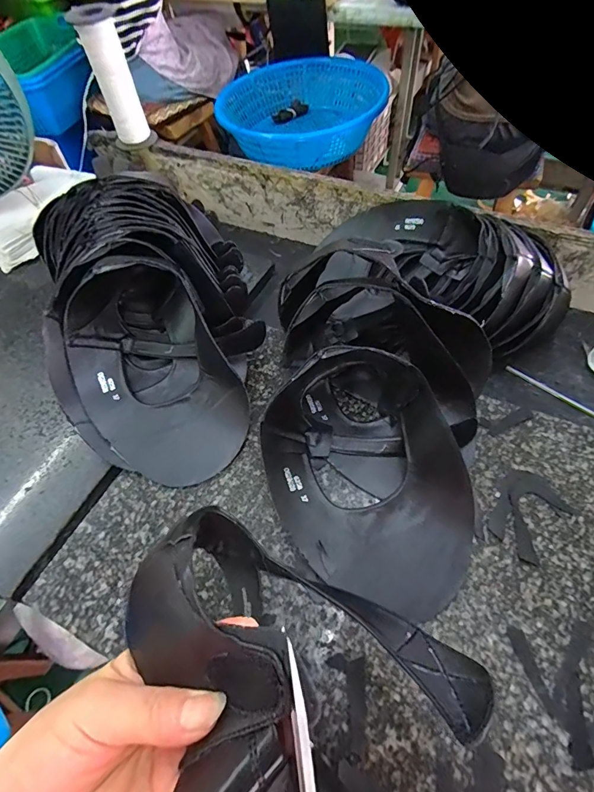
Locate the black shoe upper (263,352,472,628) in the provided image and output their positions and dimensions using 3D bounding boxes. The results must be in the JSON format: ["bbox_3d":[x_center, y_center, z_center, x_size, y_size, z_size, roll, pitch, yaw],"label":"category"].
[{"bbox_3d":[0.055,0.056,0.340,0.150,0.079,0.231,-22,57,-11],"label":"black shoe upper"}]

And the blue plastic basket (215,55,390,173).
[{"bbox_3d":[0.043,-0.950,1.369,0.590,0.143,0.498,-22,57,-11],"label":"blue plastic basket"}]

